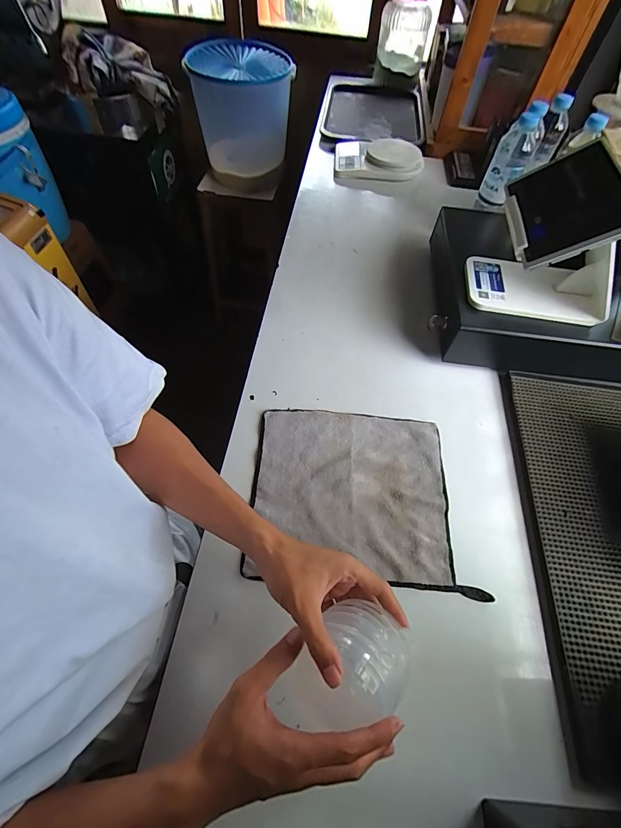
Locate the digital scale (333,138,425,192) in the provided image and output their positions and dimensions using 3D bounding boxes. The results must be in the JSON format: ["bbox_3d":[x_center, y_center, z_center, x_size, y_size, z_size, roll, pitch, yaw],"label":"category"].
[{"bbox_3d":[0.181,-0.672,0.952,0.229,0.042,0.199,4,58,1],"label":"digital scale"}]

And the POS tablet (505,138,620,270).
[{"bbox_3d":[0.336,-0.279,0.475,0.126,0.019,0.211,-11,51,33],"label":"POS tablet"}]

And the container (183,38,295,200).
[{"bbox_3d":[-0.230,-1.011,1.253,0.315,0.347,0.263,-4,59,-6],"label":"container"}]

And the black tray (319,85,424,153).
[{"bbox_3d":[0.193,-0.935,1.117,0.298,0.032,0.460,7,58,3],"label":"black tray"}]

